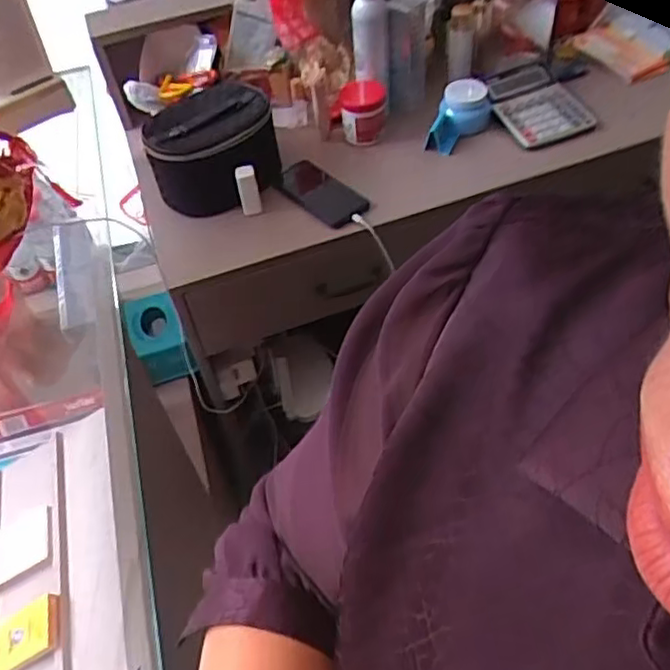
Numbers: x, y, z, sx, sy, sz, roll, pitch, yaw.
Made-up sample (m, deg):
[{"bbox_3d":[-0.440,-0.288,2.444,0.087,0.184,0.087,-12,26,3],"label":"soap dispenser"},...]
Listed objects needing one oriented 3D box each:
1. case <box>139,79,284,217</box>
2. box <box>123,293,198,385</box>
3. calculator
[{"bbox_3d":[-0.191,-0.307,1.065,0.188,0.126,0.218,-9,50,-1],"label":"case"},{"bbox_3d":[-0.320,0.000,1.197,0.086,0.096,0.160,-21,52,-12],"label":"box"},{"bbox_3d":[0.351,-0.401,1.136,0.138,0.039,0.179,-20,51,-11],"label":"calculator"}]

